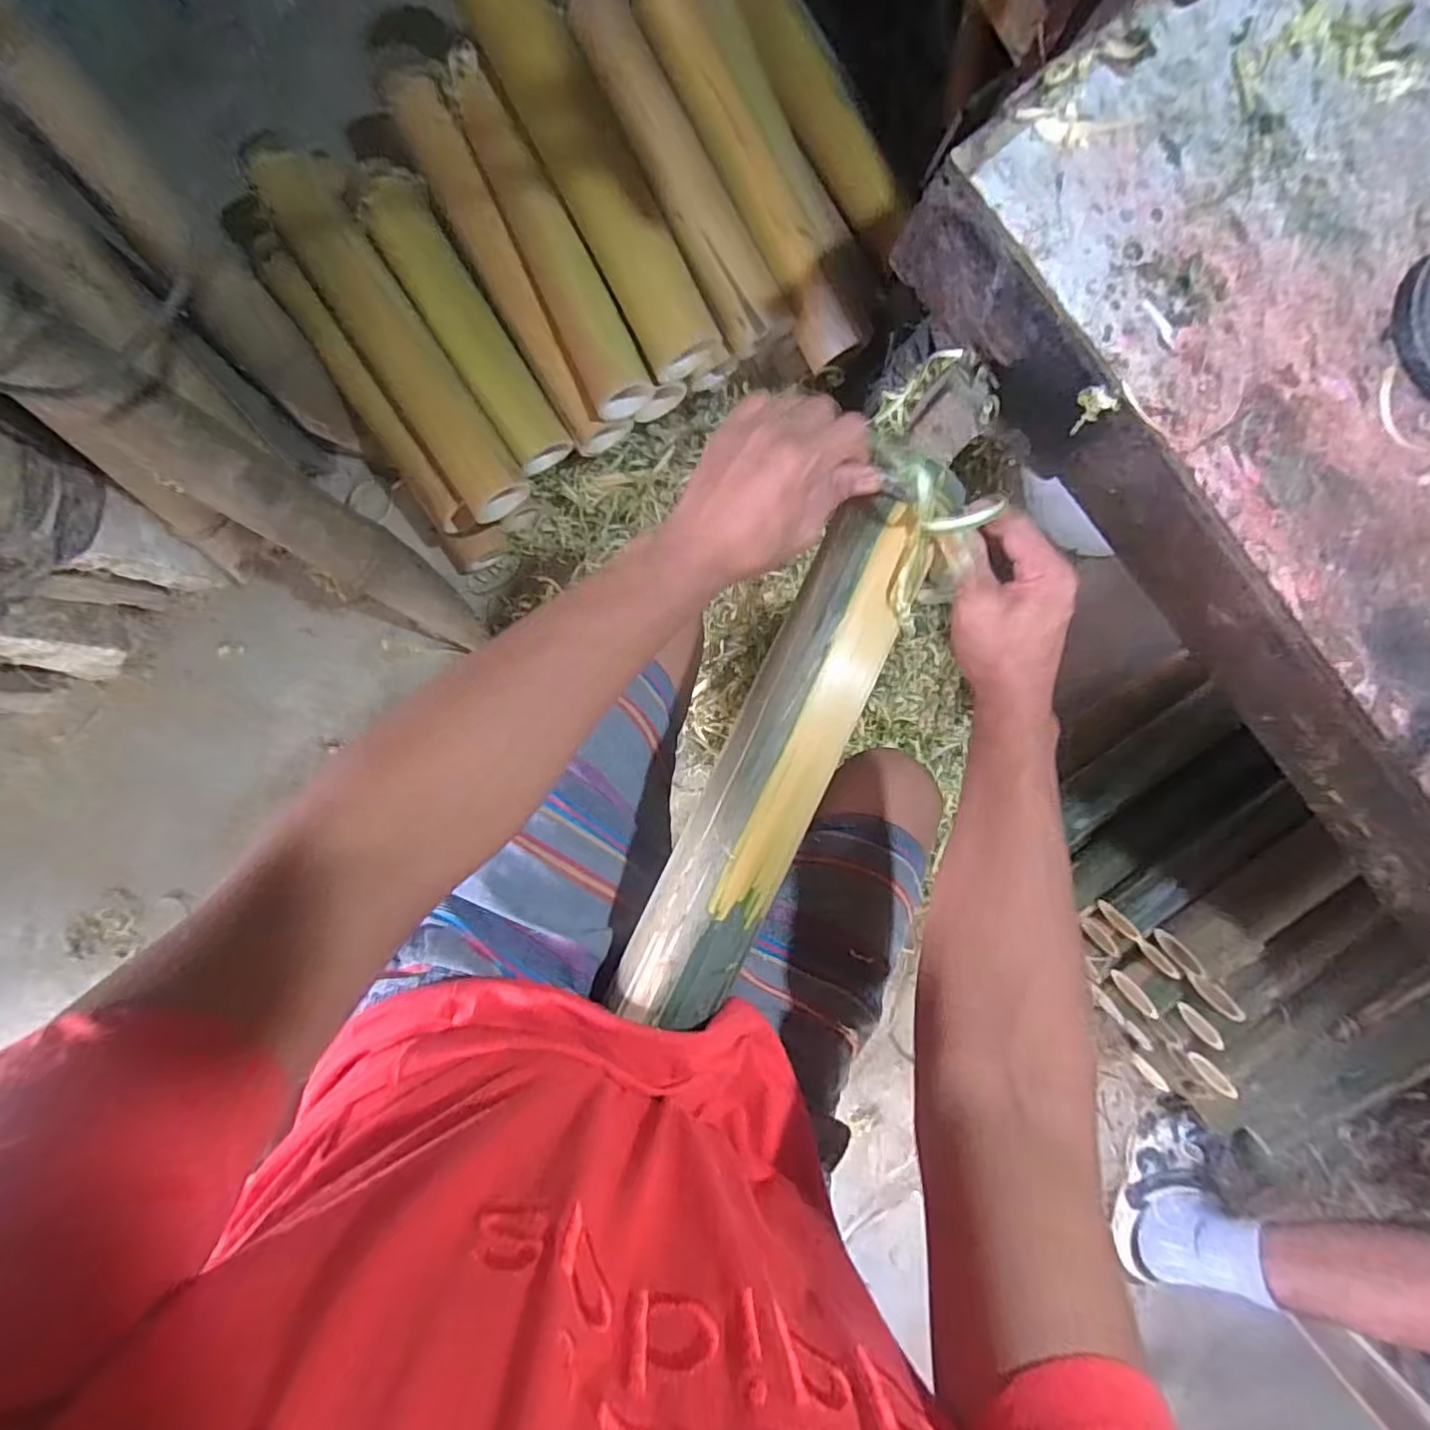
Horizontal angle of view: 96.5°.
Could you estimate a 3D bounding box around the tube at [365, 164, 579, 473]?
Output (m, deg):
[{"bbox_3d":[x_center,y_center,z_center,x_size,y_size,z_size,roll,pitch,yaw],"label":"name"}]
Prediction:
[{"bbox_3d":[-0.277,-0.431,0.715,0.078,0.067,0.321,-30,93,-7],"label":"tube"}]

